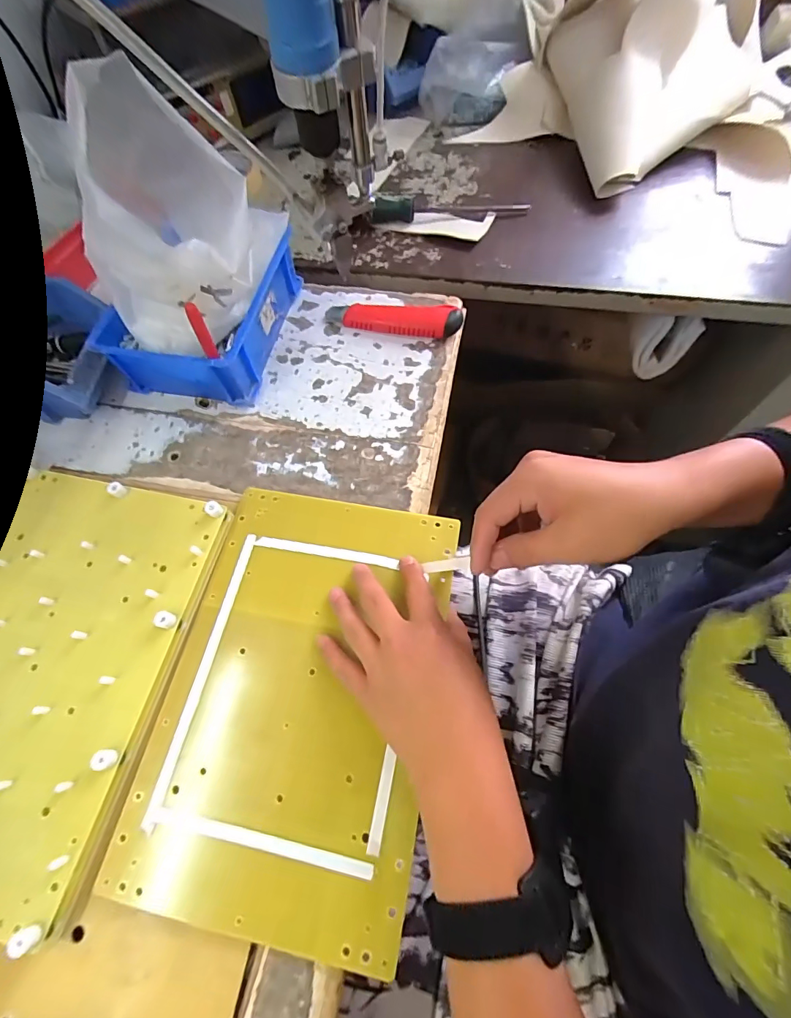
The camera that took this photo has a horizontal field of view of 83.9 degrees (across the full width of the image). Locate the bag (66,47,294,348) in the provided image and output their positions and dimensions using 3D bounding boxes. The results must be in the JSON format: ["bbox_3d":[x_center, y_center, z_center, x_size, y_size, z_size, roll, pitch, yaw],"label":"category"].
[{"bbox_3d":[-0.186,-0.246,0.383,0.152,0.153,0.156,-8,65,-2],"label":"bag"}]

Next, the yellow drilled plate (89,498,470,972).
[{"bbox_3d":[-0.069,0.127,0.328,0.192,0.007,0.292,9,65,7],"label":"yellow drilled plate"}]

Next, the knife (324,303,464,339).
[{"bbox_3d":[-0.004,-0.205,0.474,0.147,0.023,0.031,10,65,7],"label":"knife"}]

